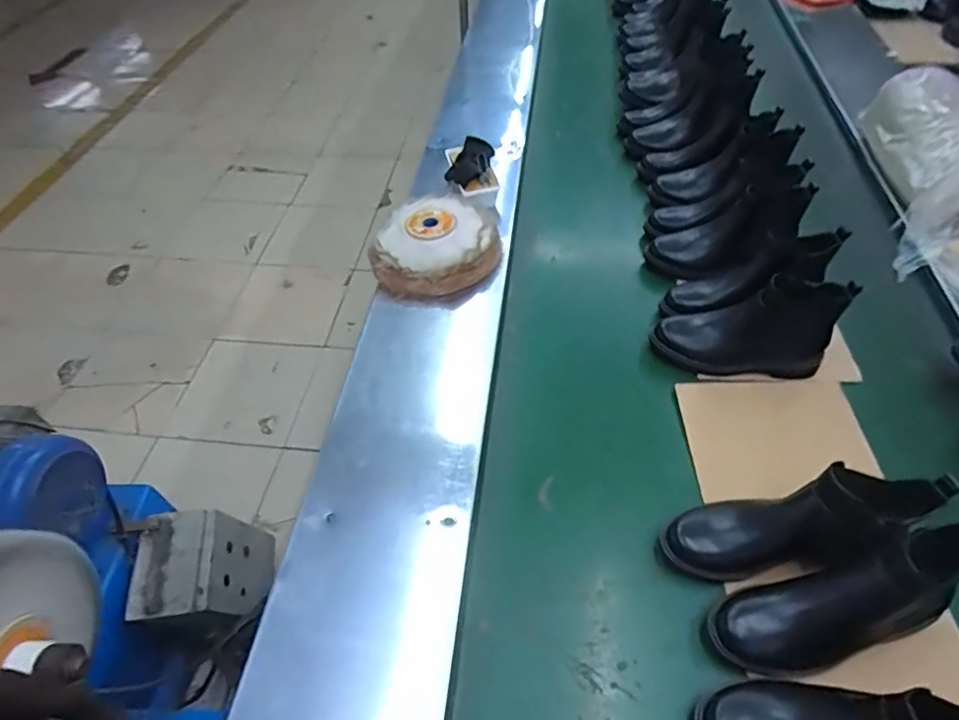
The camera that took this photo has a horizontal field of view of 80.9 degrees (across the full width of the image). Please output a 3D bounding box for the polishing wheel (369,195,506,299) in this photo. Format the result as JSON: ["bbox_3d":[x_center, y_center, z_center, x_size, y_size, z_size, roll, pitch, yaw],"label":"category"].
[{"bbox_3d":[-0.076,-0.206,1.065,0.221,0.102,0.220,-1,50,1],"label":"polishing wheel"}]

